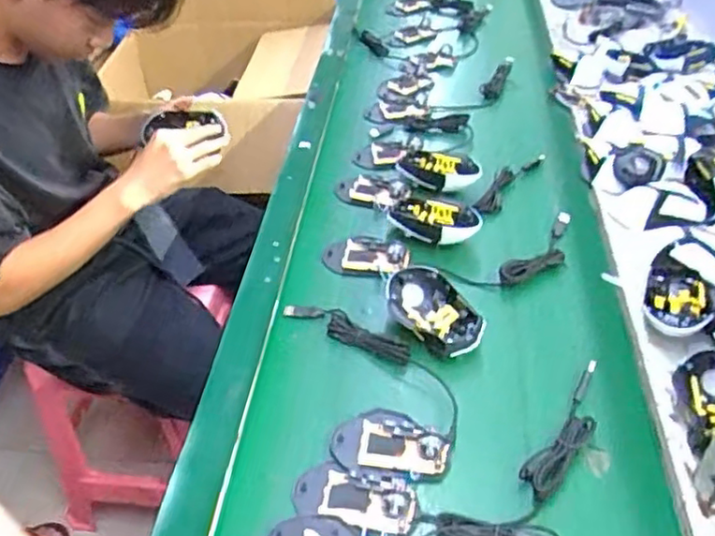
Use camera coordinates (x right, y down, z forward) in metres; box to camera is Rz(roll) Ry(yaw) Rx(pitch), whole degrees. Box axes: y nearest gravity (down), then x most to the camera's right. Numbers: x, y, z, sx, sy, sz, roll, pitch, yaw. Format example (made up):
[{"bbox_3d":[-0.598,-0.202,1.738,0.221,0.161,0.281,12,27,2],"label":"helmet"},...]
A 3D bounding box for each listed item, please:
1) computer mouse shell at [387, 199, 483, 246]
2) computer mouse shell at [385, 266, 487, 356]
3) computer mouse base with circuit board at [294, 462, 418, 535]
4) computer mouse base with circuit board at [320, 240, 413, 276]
[{"bbox_3d":[0.099,-0.064,0.847,0.127,0.031,0.066,20,48,26],"label":"computer mouse shell"},{"bbox_3d":[0.081,0.047,0.728,0.073,0.029,0.127,-28,46,-23],"label":"computer mouse shell"},{"bbox_3d":[-0.003,0.199,0.576,0.107,0.014,0.057,10,44,16],"label":"computer mouse base with circuit board"},{"bbox_3d":[0.010,-0.016,0.820,0.106,0.019,0.052,0,42,6],"label":"computer mouse base with circuit board"}]

